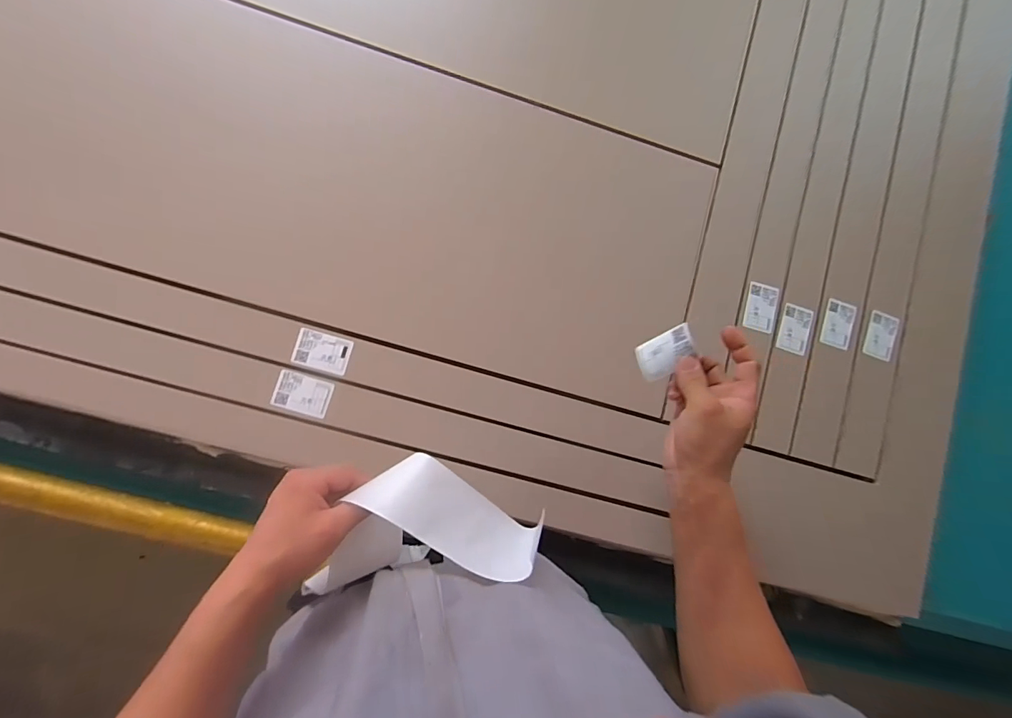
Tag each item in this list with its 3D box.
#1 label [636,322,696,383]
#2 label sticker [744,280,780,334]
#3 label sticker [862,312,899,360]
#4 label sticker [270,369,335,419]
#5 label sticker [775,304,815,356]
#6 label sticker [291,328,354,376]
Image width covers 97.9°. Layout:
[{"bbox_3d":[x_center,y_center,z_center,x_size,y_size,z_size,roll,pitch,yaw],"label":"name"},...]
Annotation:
[{"bbox_3d":[0.154,-0.004,0.425,0.005,0.064,0.039,-1,70,-35],"label":"label"},{"bbox_3d":[0.329,-0.067,0.568,0.041,0.007,0.062,16,83,-4],"label":"label sticker"},{"bbox_3d":[0.498,-0.029,0.585,0.041,0.009,0.061,16,83,-4],"label":"label sticker"},{"bbox_3d":[-0.228,0.039,0.493,0.061,0.005,0.041,17,84,-5],"label":"label sticker"},{"bbox_3d":[0.375,-0.038,0.572,0.039,0.007,0.061,16,84,2],"label":"label sticker"},{"bbox_3d":[-0.207,-0.009,0.498,0.061,0.004,0.041,16,84,-5],"label":"label sticker"}]

